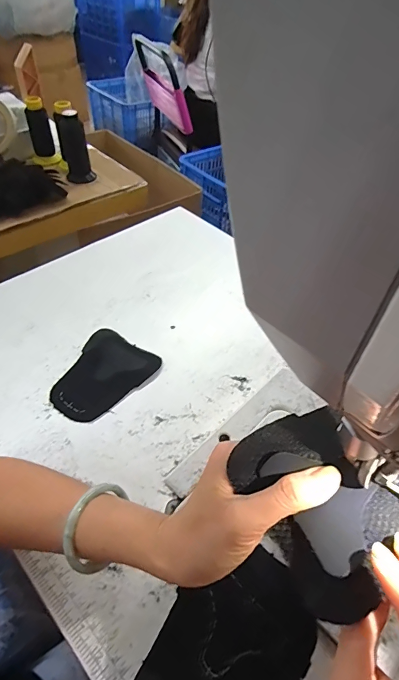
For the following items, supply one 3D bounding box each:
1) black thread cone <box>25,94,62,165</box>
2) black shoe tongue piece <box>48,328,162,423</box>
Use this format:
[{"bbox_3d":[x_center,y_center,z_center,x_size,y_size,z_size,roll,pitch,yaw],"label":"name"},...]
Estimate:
[{"bbox_3d":[-0.319,-0.417,0.773,0.052,0.112,0.042,-7,51,-8],"label":"black thread cone"},{"bbox_3d":[-0.124,0.039,0.480,0.096,0.027,0.125,27,54,19],"label":"black shoe tongue piece"}]

